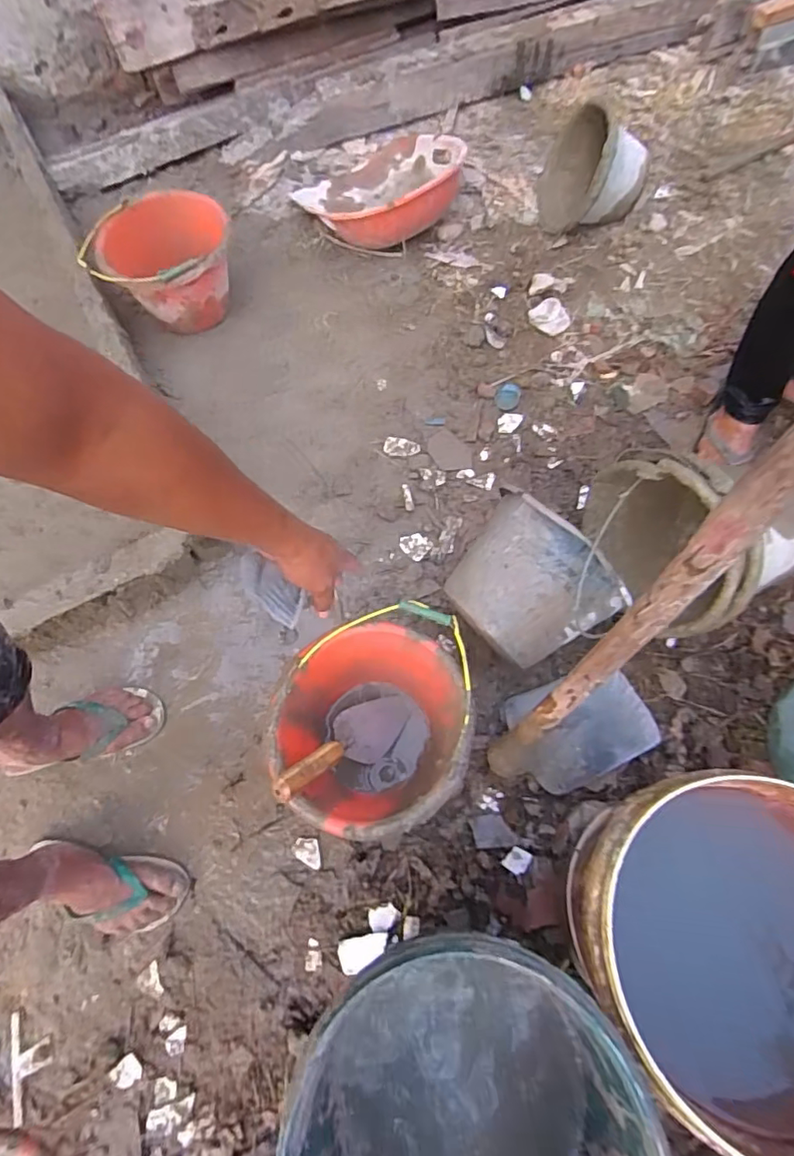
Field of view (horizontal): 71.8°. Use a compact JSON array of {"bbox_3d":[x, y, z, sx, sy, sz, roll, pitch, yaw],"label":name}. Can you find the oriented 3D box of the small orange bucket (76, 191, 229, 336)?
[{"bbox_3d":[-0.521,-0.699,1.241,0.315,0.202,0.269,-16,68,-5],"label":"small orange bucket"}]

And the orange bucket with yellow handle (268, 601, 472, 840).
[{"bbox_3d":[-0.032,0.220,0.827,0.275,0.222,0.287,-1,67,2],"label":"orange bucket with yellow handle"}]

